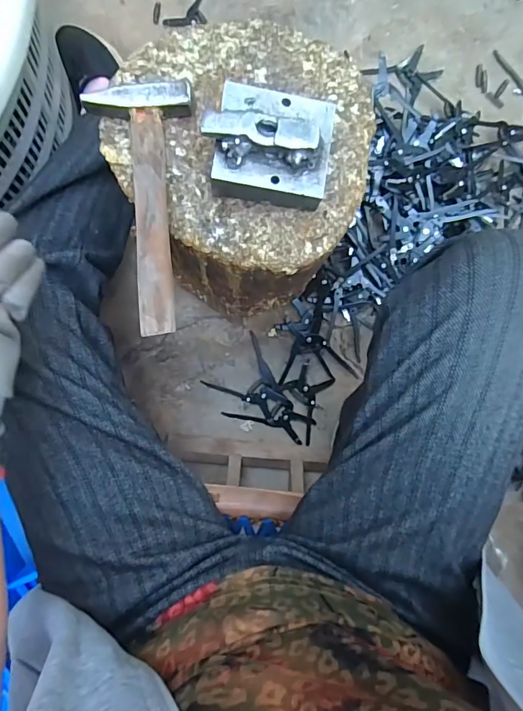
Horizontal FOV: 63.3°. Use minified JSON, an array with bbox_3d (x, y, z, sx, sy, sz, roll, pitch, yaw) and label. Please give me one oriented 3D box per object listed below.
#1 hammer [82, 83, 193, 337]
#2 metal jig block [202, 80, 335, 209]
[{"bbox_3d":[-0.093,-0.122,0.354,0.082,0.020,0.207,-6,88,-6],"label":"hammer"},{"bbox_3d":[0.006,-0.173,0.347,0.104,0.048,0.086,8,87,-5],"label":"metal jig block"}]

